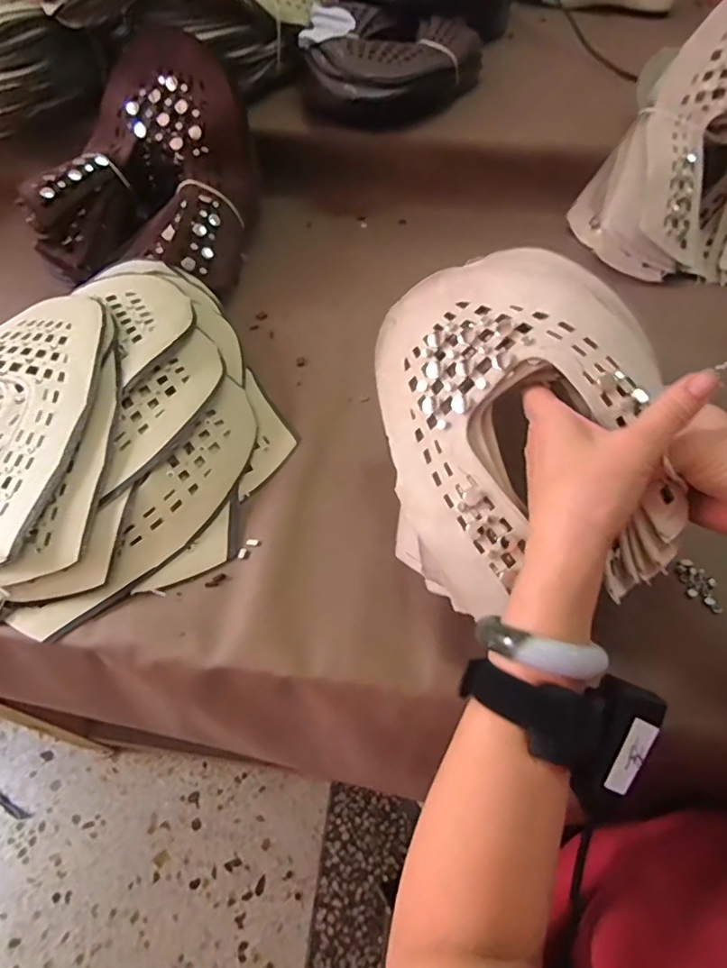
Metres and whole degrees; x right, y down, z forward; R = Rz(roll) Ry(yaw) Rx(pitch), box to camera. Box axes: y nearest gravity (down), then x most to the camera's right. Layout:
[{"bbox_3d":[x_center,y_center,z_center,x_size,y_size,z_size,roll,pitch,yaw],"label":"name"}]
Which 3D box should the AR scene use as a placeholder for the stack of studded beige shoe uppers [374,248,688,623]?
[{"bbox_3d":[0.101,-0.037,0.375,0.182,0.070,0.225,-22,73,19],"label":"stack of studded beige shoe uppers"}]

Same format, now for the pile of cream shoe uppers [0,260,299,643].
[{"bbox_3d":[-0.242,-0.032,0.439,0.363,0.064,0.302,-36,63,-21],"label":"pile of cream shoe uppers"}]

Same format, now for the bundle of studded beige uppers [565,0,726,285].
[{"bbox_3d":[0.373,-0.345,0.564,0.237,0.191,0.203,25,60,16],"label":"bundle of studded beige uppers"}]

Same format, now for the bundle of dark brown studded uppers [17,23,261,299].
[{"bbox_3d":[-0.225,-0.323,0.570,0.200,0.161,0.207,4,57,4],"label":"bundle of dark brown studded uppers"}]

